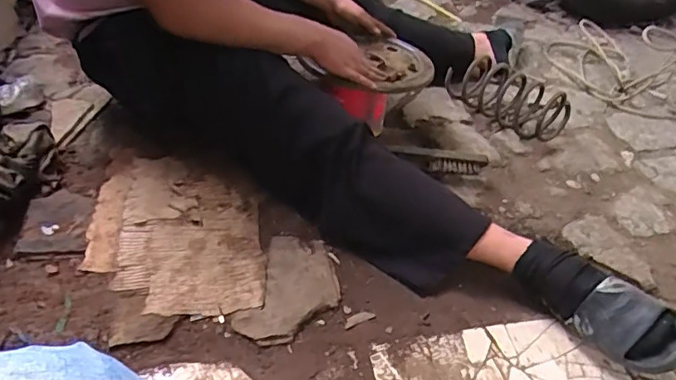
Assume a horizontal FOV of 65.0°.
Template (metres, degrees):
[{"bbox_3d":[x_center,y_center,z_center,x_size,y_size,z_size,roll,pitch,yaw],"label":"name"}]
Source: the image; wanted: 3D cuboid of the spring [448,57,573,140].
[{"bbox_3d":[0.436,-0.244,1.348,0.136,0.131,0.309,-25,48,-27],"label":"spring"}]

